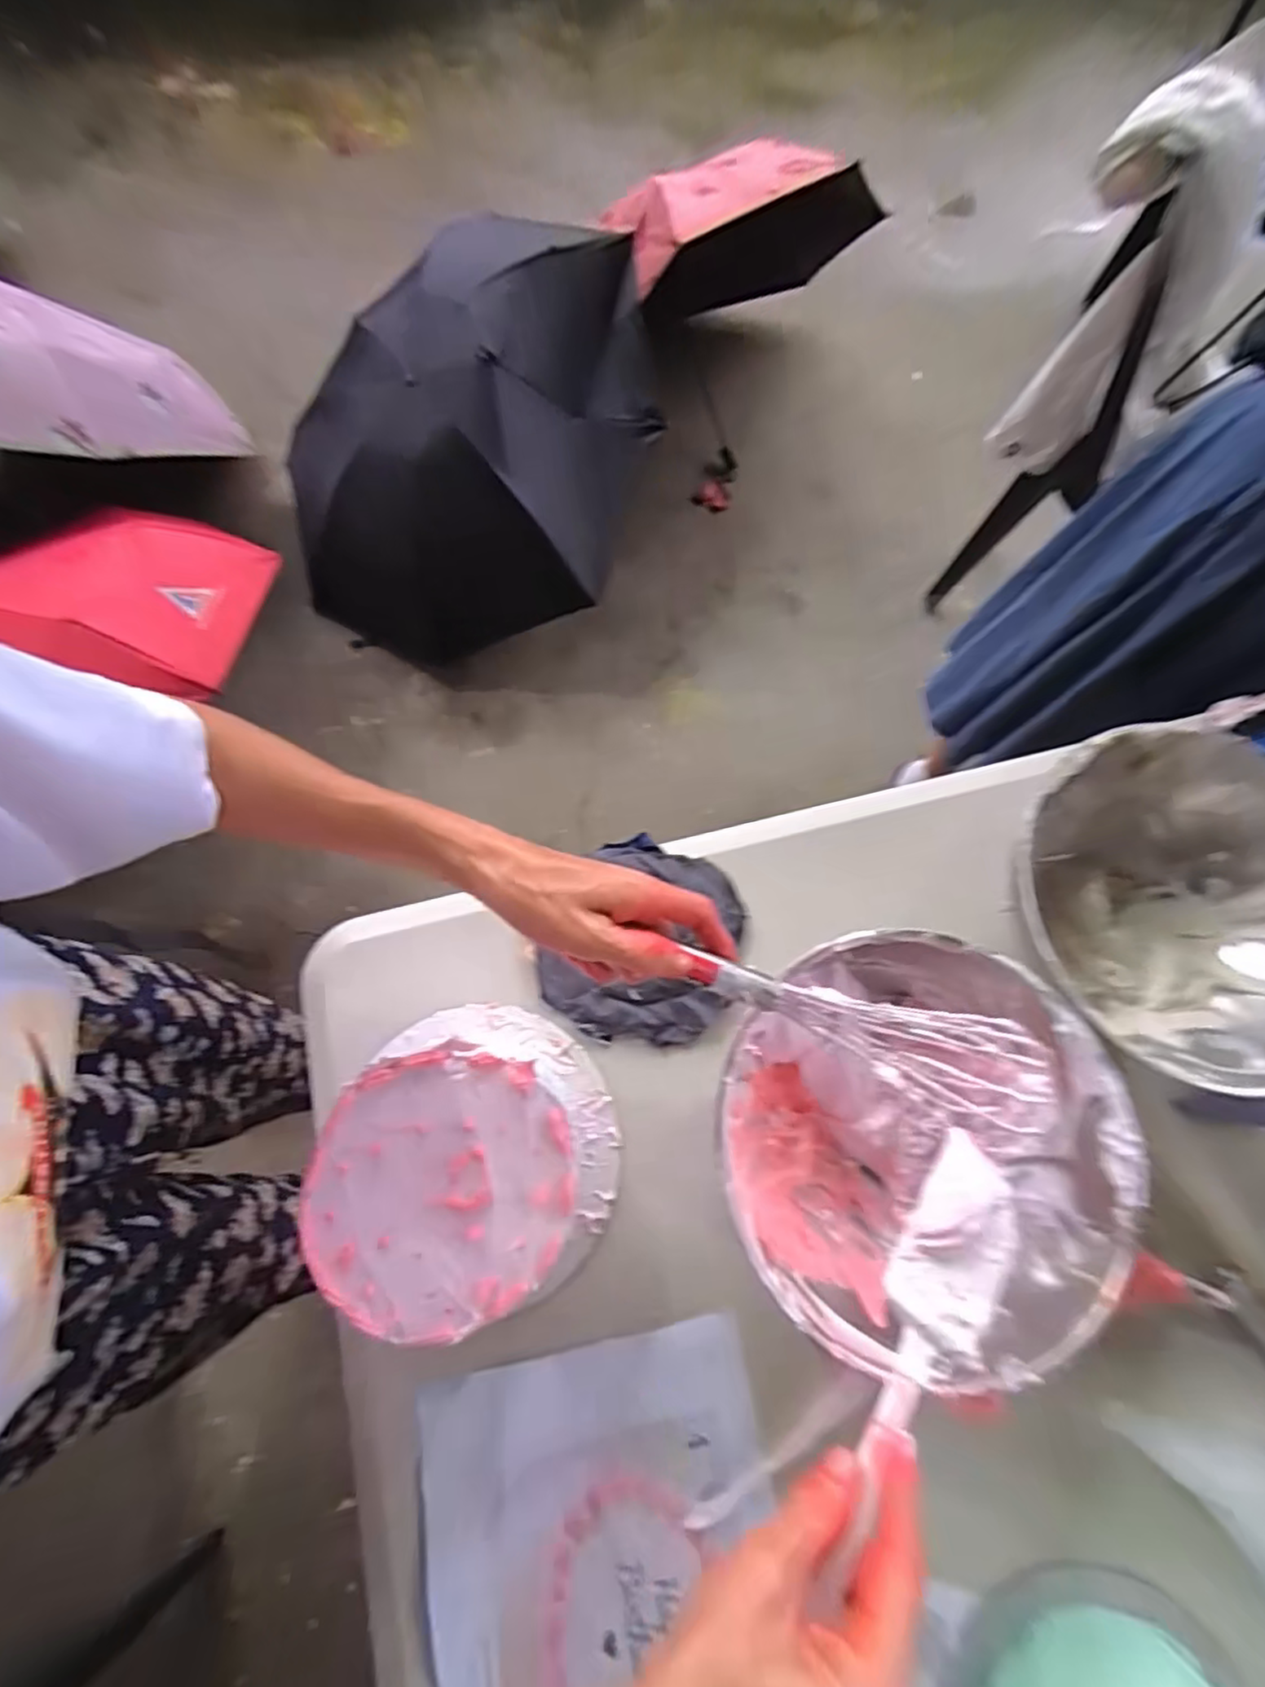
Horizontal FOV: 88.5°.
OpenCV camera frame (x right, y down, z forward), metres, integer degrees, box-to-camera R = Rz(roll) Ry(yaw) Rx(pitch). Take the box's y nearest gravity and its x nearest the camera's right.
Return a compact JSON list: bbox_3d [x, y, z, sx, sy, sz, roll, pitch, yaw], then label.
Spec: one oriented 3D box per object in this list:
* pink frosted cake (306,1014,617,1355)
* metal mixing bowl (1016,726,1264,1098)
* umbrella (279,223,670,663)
[{"bbox_3d":[-0.096,0.193,0.407,0.166,0.083,0.172,0,72,-1],"label":"pink frosted cake"},{"bbox_3d":[0.387,0.038,0.458,0.243,0.086,0.200,41,76,11],"label":"metal mixing bowl"},{"bbox_3d":[-0.320,-0.720,1.378,0.770,0.605,0.559,-26,75,-9],"label":"umbrella"}]

